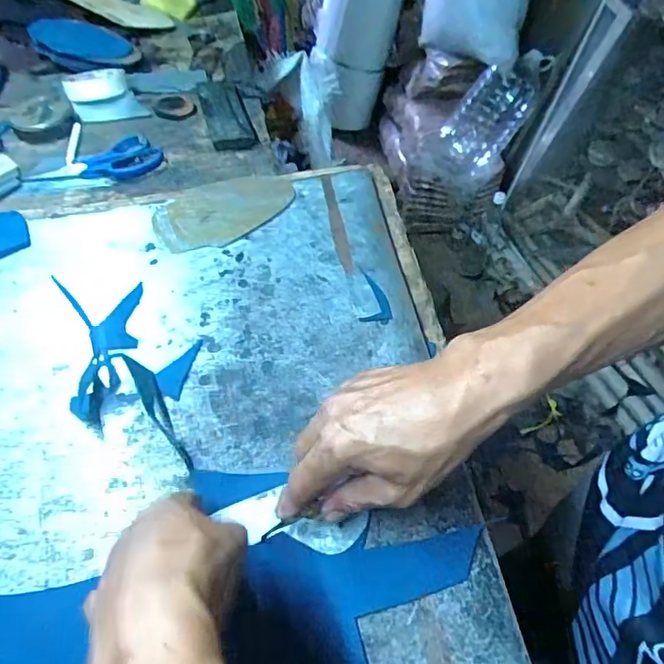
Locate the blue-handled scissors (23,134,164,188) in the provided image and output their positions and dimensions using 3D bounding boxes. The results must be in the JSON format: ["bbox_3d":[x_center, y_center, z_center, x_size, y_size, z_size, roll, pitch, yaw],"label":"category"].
[{"bbox_3d":[-0.281,-0.195,0.665,0.150,0.012,0.065,-22,57,-22],"label":"blue-handled scissors"}]

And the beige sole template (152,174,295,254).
[{"bbox_3d":[-0.110,-0.127,0.580,0.143,0.005,0.086,-26,59,-15],"label":"beige sole template"}]

